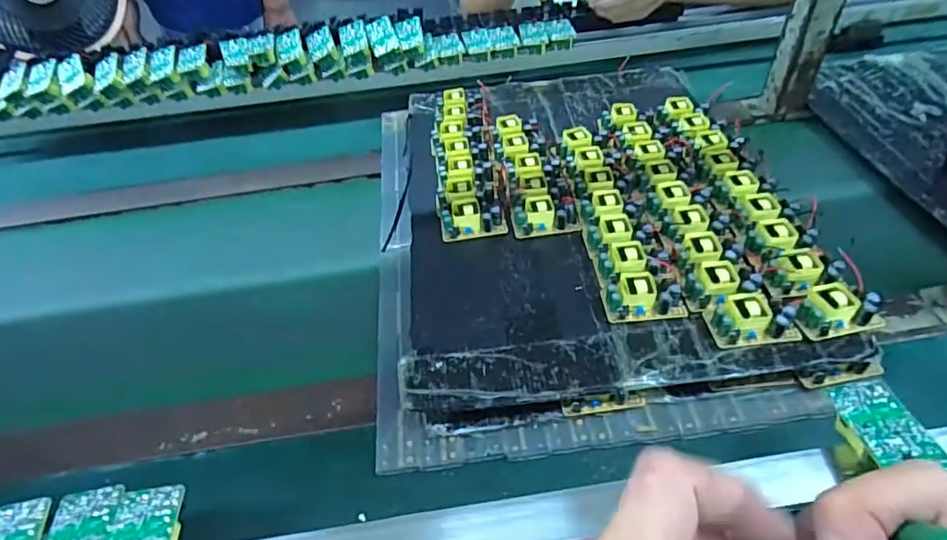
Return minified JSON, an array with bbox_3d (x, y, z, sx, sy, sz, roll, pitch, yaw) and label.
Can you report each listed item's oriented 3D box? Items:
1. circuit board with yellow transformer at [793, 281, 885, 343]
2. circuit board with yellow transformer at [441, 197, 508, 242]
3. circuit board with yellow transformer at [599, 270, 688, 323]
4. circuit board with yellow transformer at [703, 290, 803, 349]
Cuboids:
[{"bbox_3d":[0.280,0.029,0.413,0.061,0.021,0.037,-12,45,-4],"label":"circuit board with yellow transformer"},{"bbox_3d":[-0.001,-0.052,0.528,0.062,0.023,0.036,-8,45,0],"label":"circuit board with yellow transformer"},{"bbox_3d":[0.140,0.021,0.439,0.063,0.022,0.037,-5,45,3],"label":"circuit board with yellow transformer"},{"bbox_3d":[0.217,0.036,0.416,0.062,0.023,0.040,-6,45,1],"label":"circuit board with yellow transformer"}]

